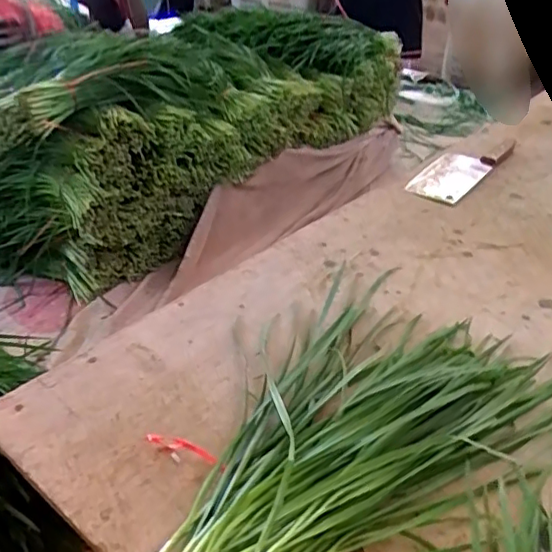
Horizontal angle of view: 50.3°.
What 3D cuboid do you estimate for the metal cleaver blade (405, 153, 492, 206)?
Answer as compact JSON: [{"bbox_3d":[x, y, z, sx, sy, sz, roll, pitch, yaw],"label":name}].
[{"bbox_3d":[0.279,-0.161,0.947,0.085,0.010,0.185,23,39,27],"label":"metal cleaver blade"}]

